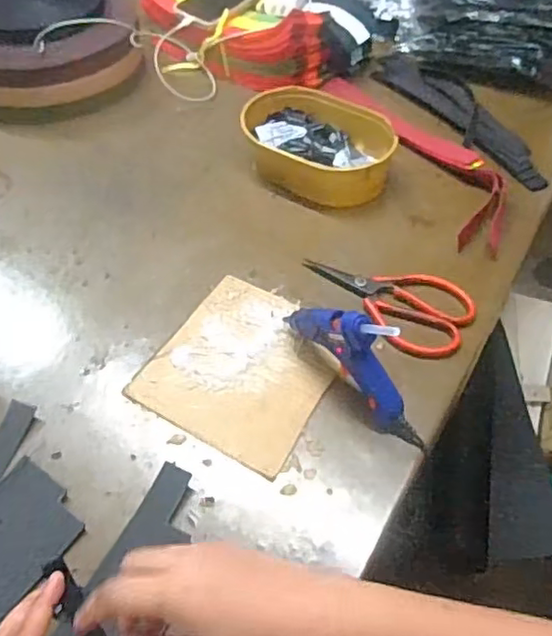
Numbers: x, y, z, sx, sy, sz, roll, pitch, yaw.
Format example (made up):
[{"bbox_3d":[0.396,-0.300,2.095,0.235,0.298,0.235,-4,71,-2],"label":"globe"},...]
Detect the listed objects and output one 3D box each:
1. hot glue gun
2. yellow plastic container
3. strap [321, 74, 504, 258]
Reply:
[{"bbox_3d":[0.068,0.032,0.531,0.024,0.094,0.151,-34,58,-24],"label":"hot glue gun"},{"bbox_3d":[0.049,-0.205,0.744,0.184,0.058,0.131,20,54,17],"label":"yellow plastic container"},{"bbox_3d":[0.182,-0.205,0.767,0.095,0.033,0.350,-19,53,-14],"label":"strap"}]

